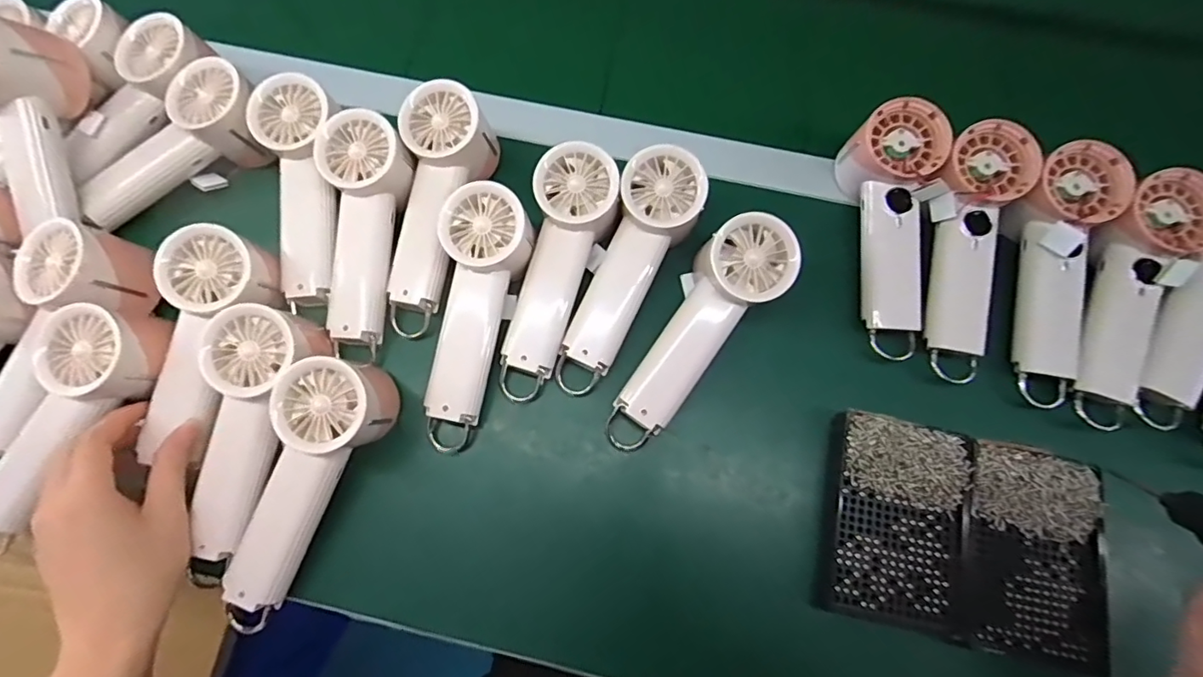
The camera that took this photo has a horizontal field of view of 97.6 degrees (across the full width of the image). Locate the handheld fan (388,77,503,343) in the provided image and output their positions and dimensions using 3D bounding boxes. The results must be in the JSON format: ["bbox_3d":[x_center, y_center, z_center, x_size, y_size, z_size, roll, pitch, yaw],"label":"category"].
[{"bbox_3d":[-0.130,-0.097,0.423,0.068,0.055,0.196,12,90,4],"label":"handheld fan"}]

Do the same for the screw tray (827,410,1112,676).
[{"bbox_3d":[0.256,0.138,0.367,0.185,0.024,0.138,10,76,4],"label":"screw tray"}]

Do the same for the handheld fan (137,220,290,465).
[{"bbox_3d":[-0.290,0.005,0.388,0.060,0.055,0.167,15,89,5],"label":"handheld fan"}]

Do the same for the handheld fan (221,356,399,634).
[{"bbox_3d":[-0.209,0.102,0.363,0.060,0.075,0.183,26,77,7],"label":"handheld fan"}]

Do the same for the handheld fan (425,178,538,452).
[{"bbox_3d":[-0.095,-0.014,0.390,0.058,0.036,0.190,10,91,3],"label":"handheld fan"}]

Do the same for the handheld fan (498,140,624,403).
[{"bbox_3d":[-0.036,-0.048,0.401,0.063,0.042,0.195,18,92,5],"label":"handheld fan"}]

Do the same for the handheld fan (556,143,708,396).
[{"bbox_3d":[0.020,-0.048,0.400,0.060,0.048,0.195,26,91,7],"label":"handheld fan"}]

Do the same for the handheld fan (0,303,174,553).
[{"bbox_3d":[-0.384,0.054,0.364,0.067,0.056,0.171,37,79,10],"label":"handheld fan"}]

